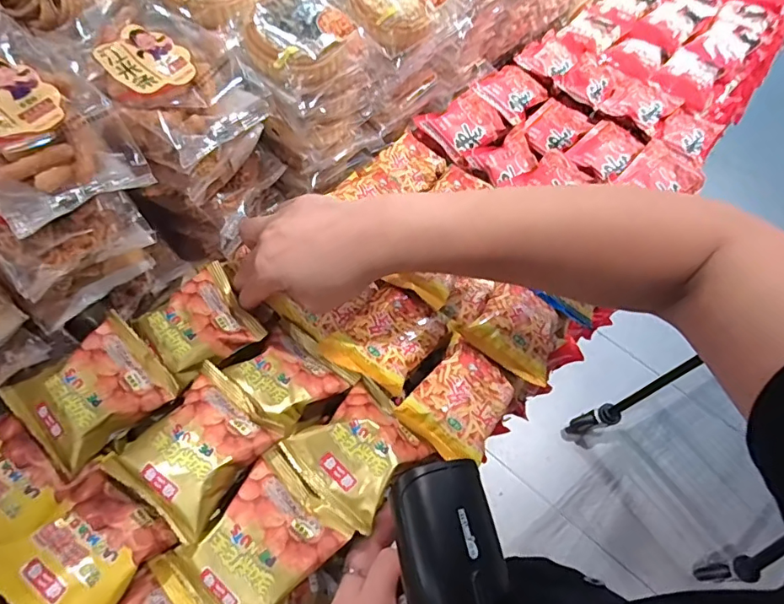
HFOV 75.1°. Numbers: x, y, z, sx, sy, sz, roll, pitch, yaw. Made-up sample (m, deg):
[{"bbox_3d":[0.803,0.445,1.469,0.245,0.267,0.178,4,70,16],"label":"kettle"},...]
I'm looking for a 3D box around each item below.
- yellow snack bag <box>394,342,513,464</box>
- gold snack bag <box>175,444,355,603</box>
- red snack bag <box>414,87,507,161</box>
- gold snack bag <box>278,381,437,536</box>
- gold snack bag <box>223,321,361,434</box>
[{"bbox_3d":[0.054,0.076,0.394,0.064,0.025,0.080,36,62,14],"label":"yellow snack bag"},{"bbox_3d":[-0.083,0.156,0.328,0.078,0.023,0.092,38,62,15],"label":"gold snack bag"},{"bbox_3d":[0.082,-0.202,0.570,0.087,0.020,0.066,-37,70,-24],"label":"red snack bag"},{"bbox_3d":[-0.023,0.107,0.369,0.077,0.023,0.081,42,63,17],"label":"gold snack bag"},{"bbox_3d":[-0.083,0.057,0.398,0.078,0.022,0.076,37,62,14],"label":"gold snack bag"}]

